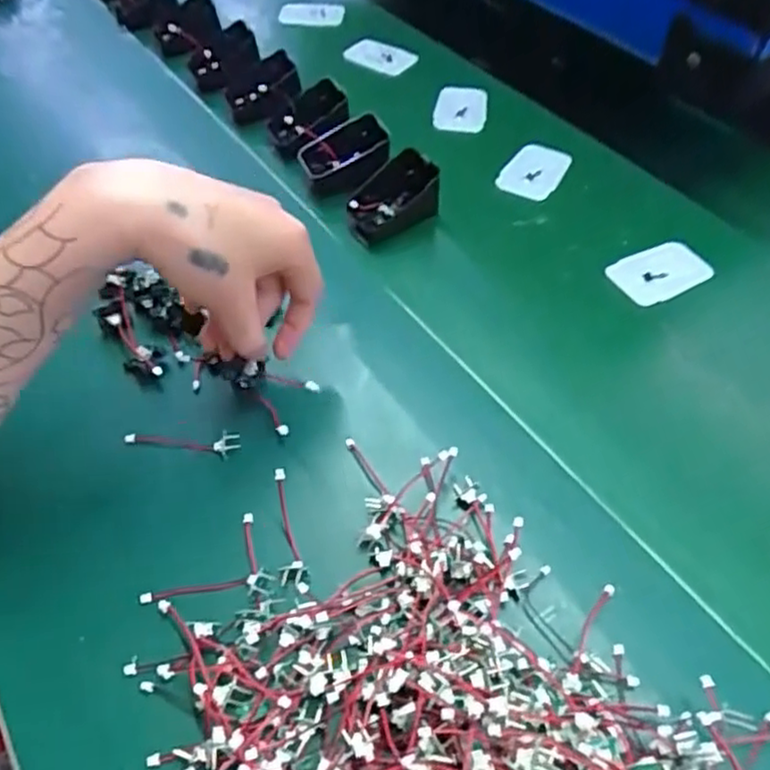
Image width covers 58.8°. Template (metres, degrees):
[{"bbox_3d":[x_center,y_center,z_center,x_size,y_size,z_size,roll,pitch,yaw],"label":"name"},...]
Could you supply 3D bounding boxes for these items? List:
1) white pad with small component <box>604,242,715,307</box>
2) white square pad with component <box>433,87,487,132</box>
[{"bbox_3d":[0.194,-0.081,0.484,0.062,0.011,0.042,-18,54,-13],"label":"white pad with small component"},{"bbox_3d":[0.070,-0.255,0.631,0.047,0.009,0.077,5,52,5],"label":"white square pad with component"}]

